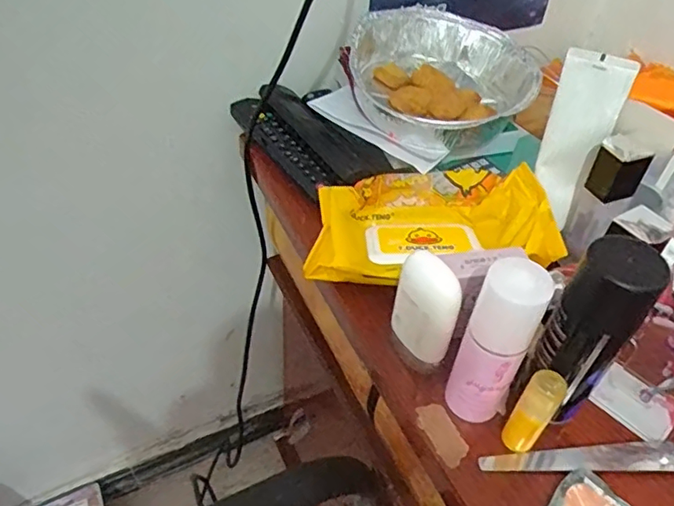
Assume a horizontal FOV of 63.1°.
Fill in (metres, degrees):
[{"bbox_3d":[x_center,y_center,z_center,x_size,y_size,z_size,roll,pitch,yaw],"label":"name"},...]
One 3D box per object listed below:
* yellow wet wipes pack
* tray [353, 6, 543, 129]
[{"bbox_3d":[0.080,-0.029,0.472,0.199,0.049,0.119,5,44,0],"label":"yellow wet wipes pack"},{"bbox_3d":[0.105,-0.174,0.561,0.178,0.074,0.197,3,44,-2],"label":"tray"}]

